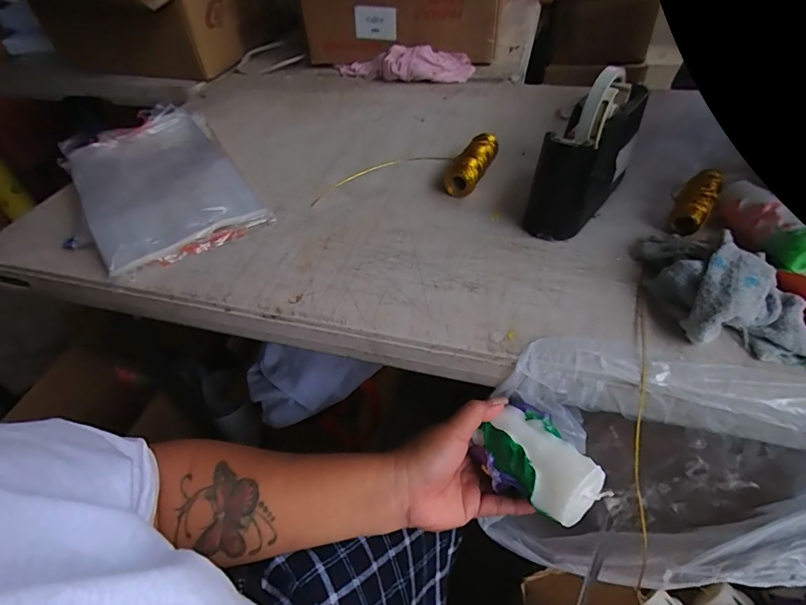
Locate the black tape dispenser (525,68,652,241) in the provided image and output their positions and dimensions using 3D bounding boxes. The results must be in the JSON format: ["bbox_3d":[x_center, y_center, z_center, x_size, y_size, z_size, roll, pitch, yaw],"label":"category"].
[{"bbox_3d":[0.197,-0.158,0.448,0.067,0.124,0.172,28,55,28],"label":"black tape dispenser"}]

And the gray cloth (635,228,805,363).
[{"bbox_3d":[0.277,-0.020,0.365,0.111,0.047,0.138,4,47,9],"label":"gray cloth"}]

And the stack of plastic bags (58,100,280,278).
[{"bbox_3d":[-0.321,-0.162,0.551,0.193,0.044,0.329,-28,50,-19],"label":"stack of plastic bags"}]

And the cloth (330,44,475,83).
[{"bbox_3d":[-0.005,-0.436,0.778,0.253,0.045,0.073,7,48,12],"label":"cloth"}]

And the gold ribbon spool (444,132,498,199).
[{"bbox_3d":[0.086,-0.174,0.533,0.037,0.035,0.104,19,51,22],"label":"gold ribbon spool"}]

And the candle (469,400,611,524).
[{"bbox_3d":[0.105,0.127,0.340,0.064,0.047,0.093,-23,49,-16],"label":"candle"}]

